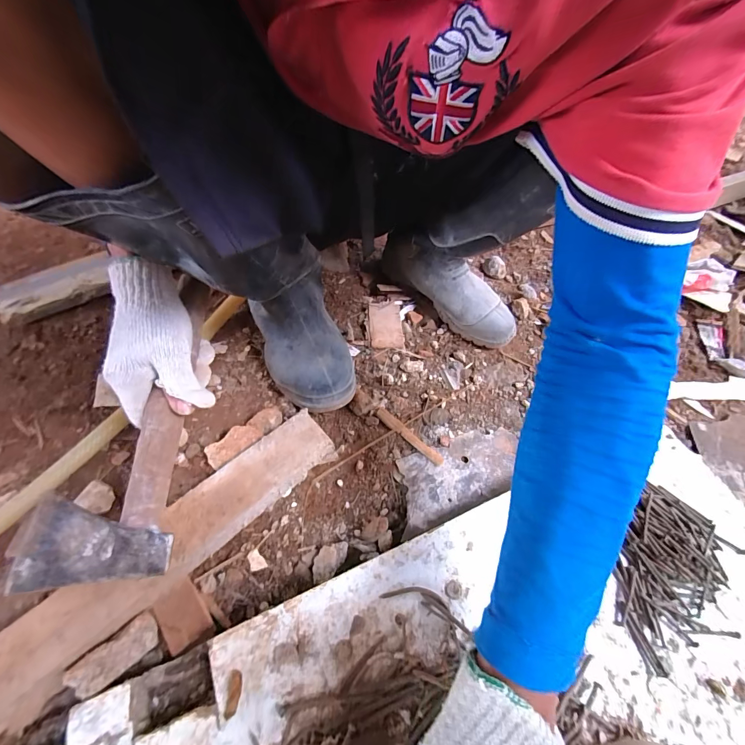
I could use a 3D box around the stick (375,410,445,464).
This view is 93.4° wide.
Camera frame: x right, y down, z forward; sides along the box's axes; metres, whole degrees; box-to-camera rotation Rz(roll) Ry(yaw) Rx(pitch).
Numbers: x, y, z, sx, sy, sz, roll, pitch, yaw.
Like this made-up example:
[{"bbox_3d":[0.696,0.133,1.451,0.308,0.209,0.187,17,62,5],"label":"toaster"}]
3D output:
[{"bbox_3d":[0.044,0.077,0.428,0.099,0.007,0.015,40,63,19],"label":"stick"}]

